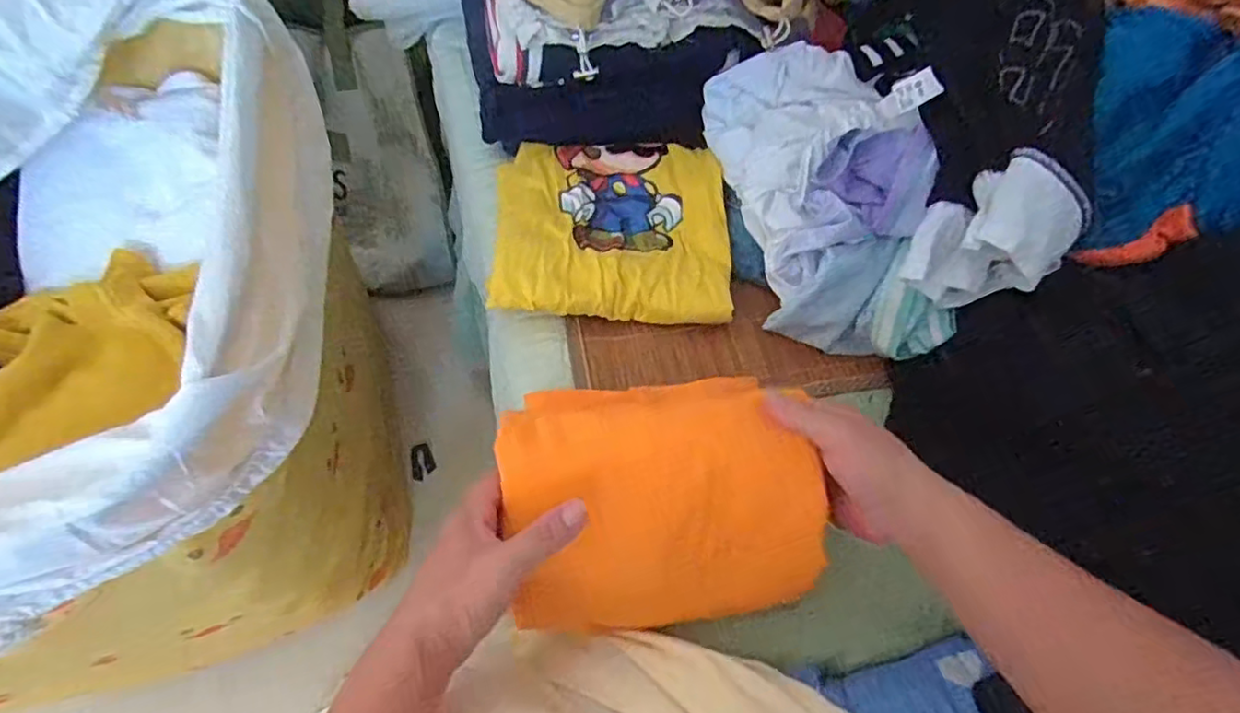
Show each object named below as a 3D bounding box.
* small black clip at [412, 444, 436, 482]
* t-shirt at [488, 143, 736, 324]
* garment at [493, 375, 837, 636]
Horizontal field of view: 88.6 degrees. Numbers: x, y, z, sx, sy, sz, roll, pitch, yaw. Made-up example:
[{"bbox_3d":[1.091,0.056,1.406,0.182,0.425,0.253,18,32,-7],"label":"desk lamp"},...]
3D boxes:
[{"bbox_3d":[-0.281,0.150,0.906,0.034,0.004,0.050,-7,78,-38],"label":"small black clip"},{"bbox_3d":[-0.007,-0.119,0.574,0.202,0.031,0.179,0,64,-2],"label":"t-shirt"},{"bbox_3d":[0.028,0.094,0.413,0.194,0.045,0.148,-4,89,3],"label":"garment"}]

